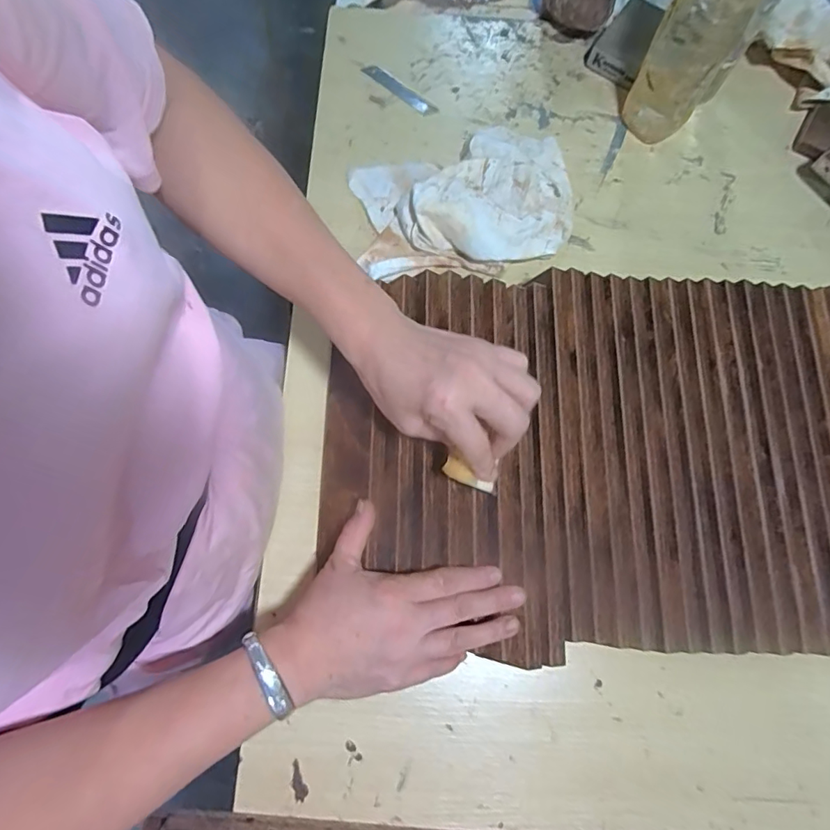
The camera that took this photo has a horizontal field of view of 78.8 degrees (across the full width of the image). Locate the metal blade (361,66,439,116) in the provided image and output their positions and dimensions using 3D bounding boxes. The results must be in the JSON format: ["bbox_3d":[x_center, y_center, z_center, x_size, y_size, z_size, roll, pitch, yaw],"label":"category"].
[{"bbox_3d":[-0.018,-0.366,0.567,0.097,0.006,0.016,36,76,7],"label":"metal blade"}]

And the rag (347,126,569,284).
[{"bbox_3d":[0.056,-0.225,0.512,0.227,0.046,0.166,-16,76,-6],"label":"rag"}]

